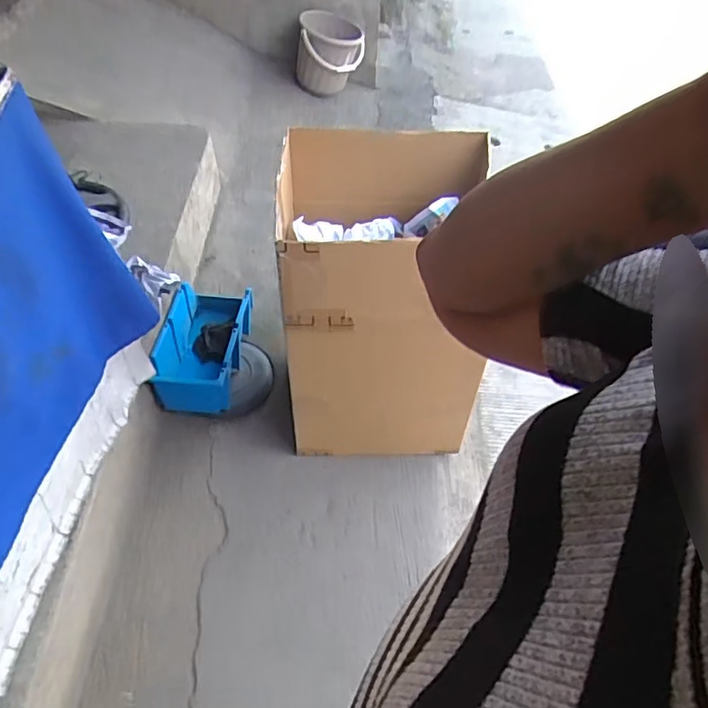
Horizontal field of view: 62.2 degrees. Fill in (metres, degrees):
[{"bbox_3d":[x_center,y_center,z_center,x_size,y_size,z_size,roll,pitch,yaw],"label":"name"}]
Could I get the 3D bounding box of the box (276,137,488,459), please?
[{"bbox_3d":[0.071,-0.130,1.421,0.444,0.690,0.444,0,51,0],"label":"box"}]

